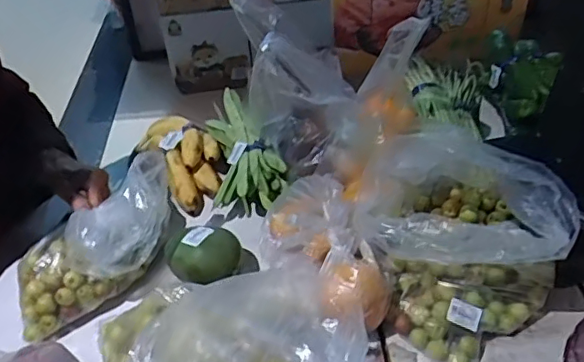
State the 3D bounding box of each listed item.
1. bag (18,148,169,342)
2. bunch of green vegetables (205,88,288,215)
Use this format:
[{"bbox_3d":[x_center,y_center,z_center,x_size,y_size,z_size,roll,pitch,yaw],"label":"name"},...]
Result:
[{"bbox_3d":[-0.248,0.089,0.772,0.270,0.137,0.111,-47,50,-1],"label":"bag"},{"bbox_3d":[-0.087,-0.050,0.926,0.112,0.068,0.225,-15,57,-11],"label":"bunch of green vegetables"}]

